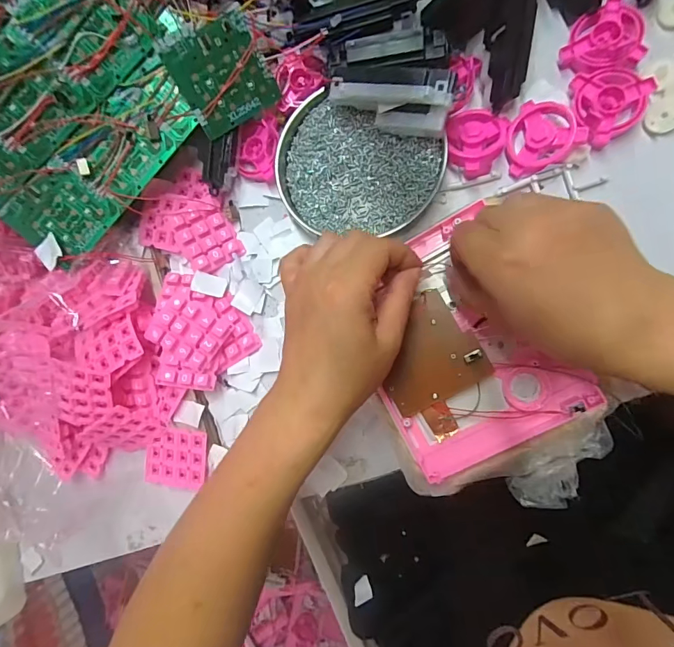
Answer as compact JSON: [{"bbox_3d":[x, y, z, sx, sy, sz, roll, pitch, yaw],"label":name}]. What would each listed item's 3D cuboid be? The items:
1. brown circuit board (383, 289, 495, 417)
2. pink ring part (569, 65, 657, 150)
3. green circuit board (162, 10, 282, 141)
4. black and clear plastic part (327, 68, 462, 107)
[{"bbox_3d":[0.064,0.024,0.305,0.073,0.013,0.072,-33,86,8],"label":"brown circuit board"},{"bbox_3d":[0.199,-0.166,0.307,0.055,0.011,0.053,0,89,13],"label":"pink ring part"},{"bbox_3d":[-0.090,-0.197,0.334,0.071,0.004,0.066,-34,124,-7],"label":"green circuit board"},{"bbox_3d":[0.038,-0.174,0.307,0.094,0.013,0.024,14,93,24],"label":"black and clear plastic part"}]

